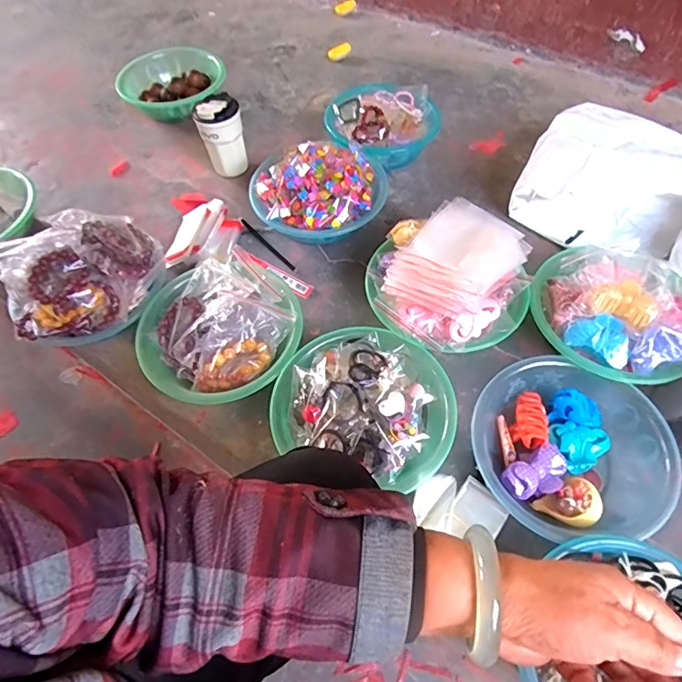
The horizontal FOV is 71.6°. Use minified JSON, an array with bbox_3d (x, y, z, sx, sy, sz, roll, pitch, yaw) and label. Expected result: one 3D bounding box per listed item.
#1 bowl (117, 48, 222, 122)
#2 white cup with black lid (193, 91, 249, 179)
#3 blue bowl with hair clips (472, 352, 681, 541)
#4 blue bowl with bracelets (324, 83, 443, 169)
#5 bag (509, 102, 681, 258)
[{"bbox_3d":[-0.378,-0.576,1.077,0.234,0.083,0.201,-11,58,-4],"label":"bowl"},{"bbox_3d":[-0.228,-0.394,0.915,0.083,0.143,0.075,-15,58,-7],"label":"white cup with black lid"},{"bbox_3d":[0.292,0.138,0.616,0.236,0.074,0.225,-1,57,2],"label":"blue bowl with hair clips"},{"bbox_3d":[0.081,-0.435,0.956,0.219,0.092,0.207,-1,57,2],"label":"blue bowl with bracelets"},{"bbox_3d":[0.482,-0.295,0.824,0.276,0.138,0.316,35,65,22],"label":"bag"}]

